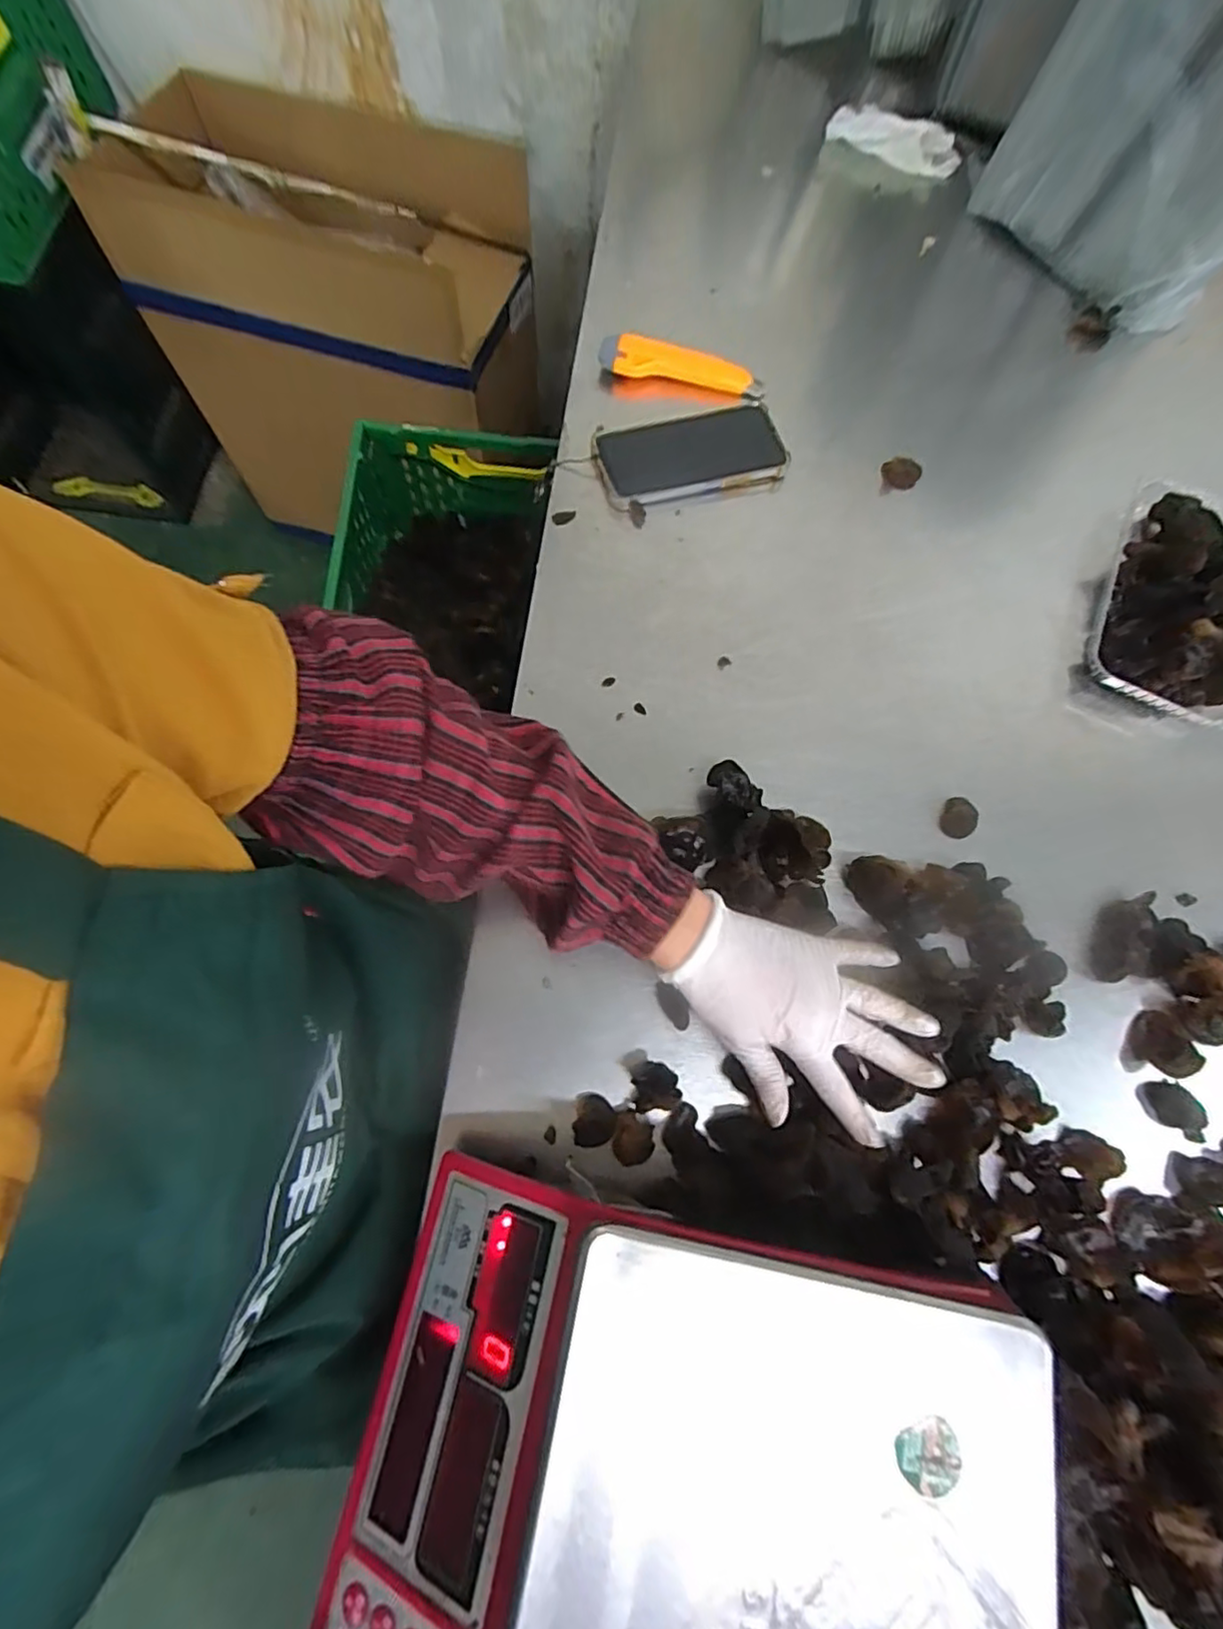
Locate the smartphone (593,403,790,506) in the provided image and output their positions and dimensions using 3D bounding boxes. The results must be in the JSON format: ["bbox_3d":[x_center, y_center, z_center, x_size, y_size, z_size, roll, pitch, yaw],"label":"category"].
[{"bbox_3d":[0.067,-0.319,0.547,0.157,0.015,0.081,-16,75,-5],"label":"smartphone"}]

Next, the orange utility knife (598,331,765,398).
[{"bbox_3d":[0.064,-0.411,0.570,0.148,0.018,0.031,11,71,-1],"label":"orange utility knife"}]

